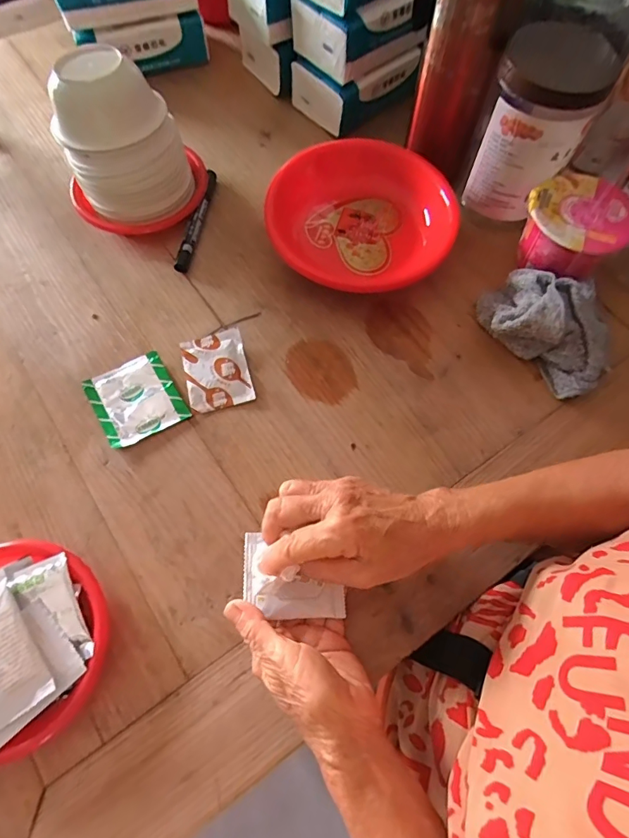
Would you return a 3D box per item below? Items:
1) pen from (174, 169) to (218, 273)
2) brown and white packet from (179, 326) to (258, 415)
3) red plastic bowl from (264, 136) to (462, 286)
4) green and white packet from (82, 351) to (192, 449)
[{"bbox_3d":[-0.126,-0.219,0.496,0.013,0.015,0.137,10,70,5],"label":"pen"},{"bbox_3d":[-0.094,-0.047,0.434,0.059,0.010,0.078,-15,70,-5],"label":"brown and white packet"},{"bbox_3d":[0.048,-0.213,0.475,0.191,0.062,0.176,0,69,1],"label":"red plastic bowl"},{"bbox_3d":[-0.165,-0.019,0.422,0.074,0.005,0.079,-30,72,-10],"label":"green and white packet"}]

